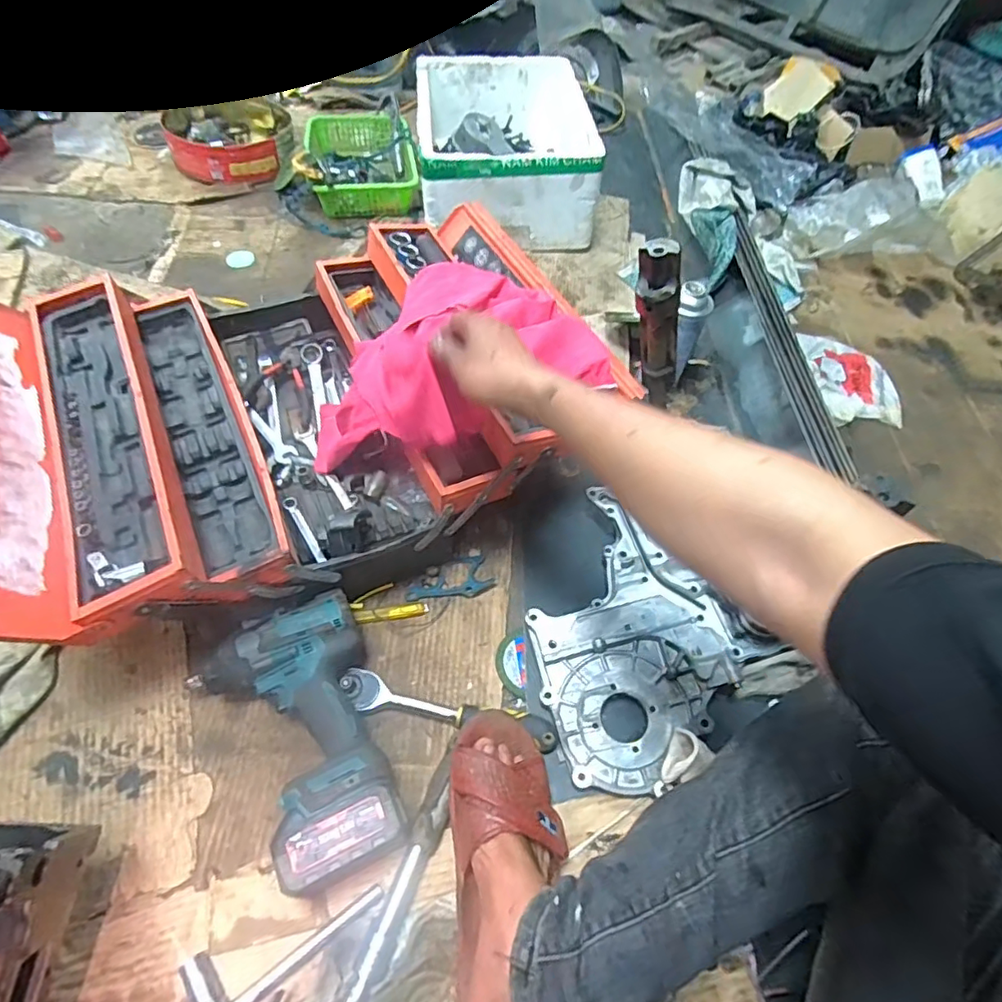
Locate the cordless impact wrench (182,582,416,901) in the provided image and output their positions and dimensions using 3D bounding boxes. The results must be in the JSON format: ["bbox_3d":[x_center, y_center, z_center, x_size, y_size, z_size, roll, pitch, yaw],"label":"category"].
[{"bbox_3d":[-0.196,0.240,0.581,0.167,0.083,0.272,-21,60,-19],"label":"cordless impact wrench"}]

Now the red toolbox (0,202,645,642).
[{"bbox_3d":[-0.244,-0.136,0.740,0.685,0.211,0.485,-21,60,-18],"label":"red toolbox"}]

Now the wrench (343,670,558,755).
[{"bbox_3d":[-0.058,0.227,0.632,0.242,0.039,0.051,14,56,4],"label":"wrench"}]

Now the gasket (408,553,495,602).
[{"bbox_3d":[-0.067,0.105,0.738,0.108,0.006,0.060,-19,49,-13],"label":"gasket"}]

